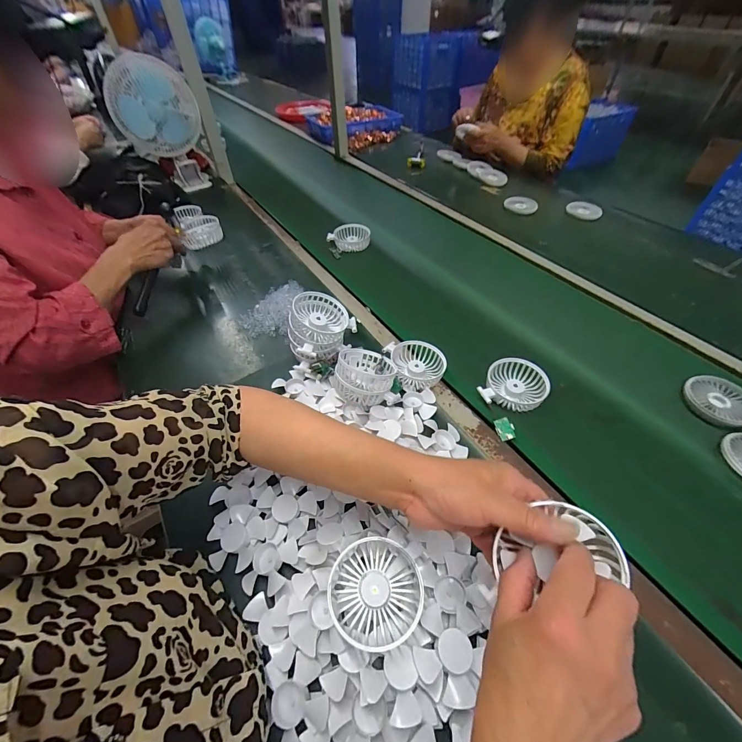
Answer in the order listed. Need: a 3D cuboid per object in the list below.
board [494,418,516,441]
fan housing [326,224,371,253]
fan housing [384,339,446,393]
[{"bbox_3d":[0.196,0.085,0.490,0.024,0.004,0.032,-20,68,13],"label":"board"},{"bbox_3d":[-0.055,-0.326,0.849,0.107,0.050,0.085,-20,52,-14],"label":"fan housing"},{"bbox_3d":[0.077,-0.012,0.562,0.083,0.033,0.093,-19,52,-13],"label":"fan housing"}]

